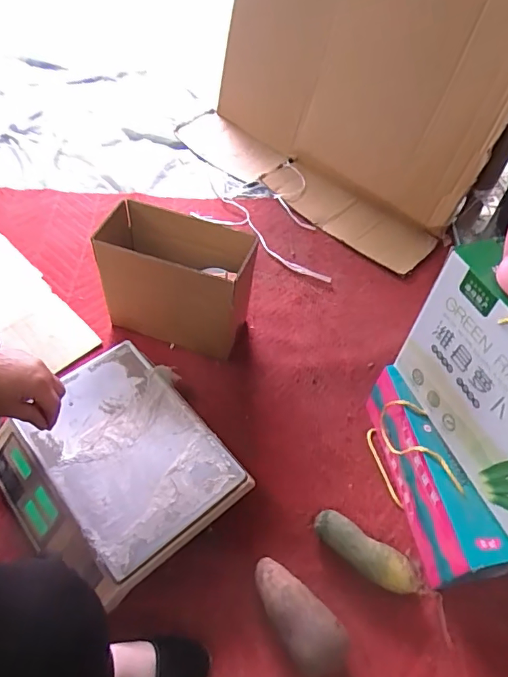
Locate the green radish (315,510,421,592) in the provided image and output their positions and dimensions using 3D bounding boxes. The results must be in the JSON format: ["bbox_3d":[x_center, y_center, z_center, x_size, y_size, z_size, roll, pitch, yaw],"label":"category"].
[{"bbox_3d":[0.170,0.336,0.752,0.167,0.061,0.052,29,55,17],"label":"green radish"}]

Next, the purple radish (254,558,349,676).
[{"bbox_3d":[0.058,0.391,0.686,0.073,0.094,0.168,-28,59,-23],"label":"purple radish"}]

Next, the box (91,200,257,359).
[{"bbox_3d":[-0.158,-0.105,0.959,0.295,0.250,0.141,16,52,8],"label":"box"}]

